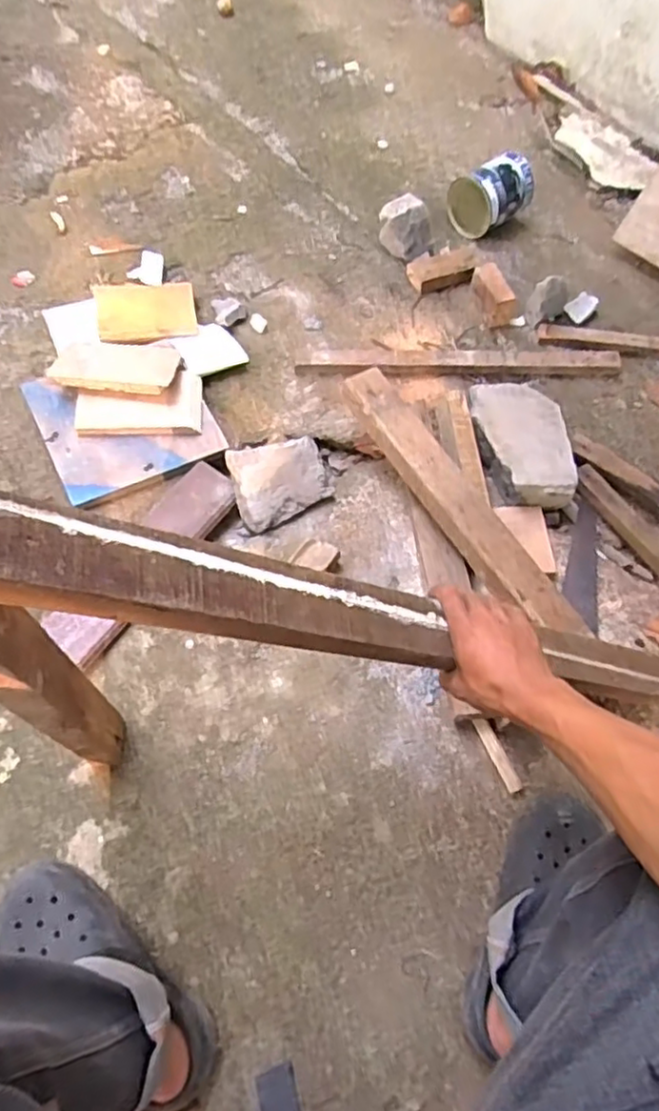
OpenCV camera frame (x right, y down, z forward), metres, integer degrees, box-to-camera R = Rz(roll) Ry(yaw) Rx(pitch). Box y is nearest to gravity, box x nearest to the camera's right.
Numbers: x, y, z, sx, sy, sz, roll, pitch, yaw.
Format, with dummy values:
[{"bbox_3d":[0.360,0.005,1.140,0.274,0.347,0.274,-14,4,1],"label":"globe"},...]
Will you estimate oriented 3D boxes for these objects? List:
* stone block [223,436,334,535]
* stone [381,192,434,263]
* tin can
[{"bbox_3d":[-0.072,-0.113,0.971,0.141,0.045,0.120,-23,96,-12],"label":"stone block"},{"bbox_3d":[0.145,-0.605,1.221,0.105,0.097,0.057,12,63,5],"label":"stone"},{"bbox_3d":[0.310,-0.688,1.257,0.129,0.104,0.111,-32,68,-17],"label":"tin can"}]

